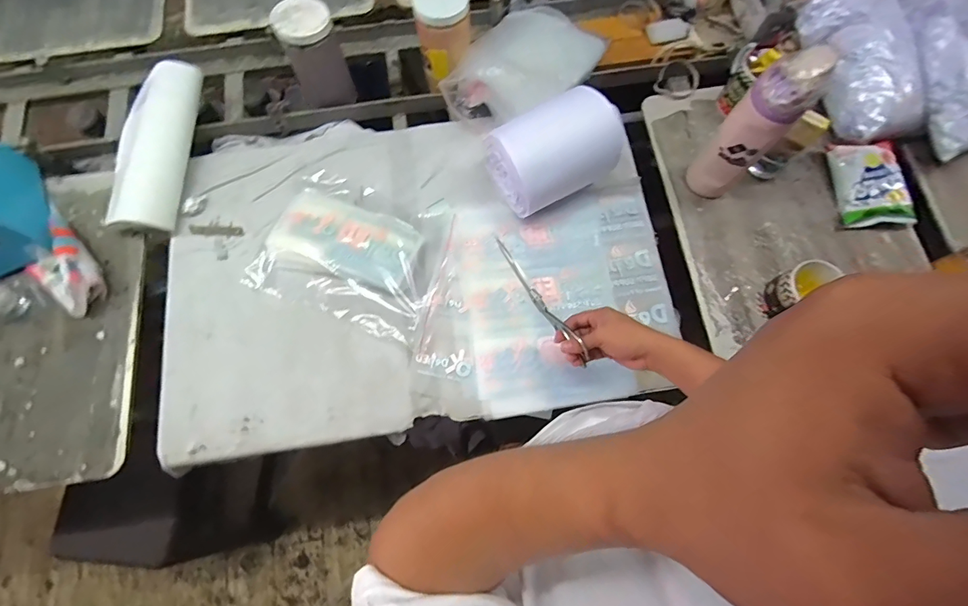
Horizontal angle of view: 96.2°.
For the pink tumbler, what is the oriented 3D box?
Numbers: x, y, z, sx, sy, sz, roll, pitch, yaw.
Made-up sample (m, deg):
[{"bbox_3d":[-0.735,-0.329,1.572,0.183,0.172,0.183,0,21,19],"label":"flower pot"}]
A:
[{"bbox_3d":[0.408,-0.265,0.671,0.076,0.284,0.084,39,78,10],"label":"pink tumbler"}]

